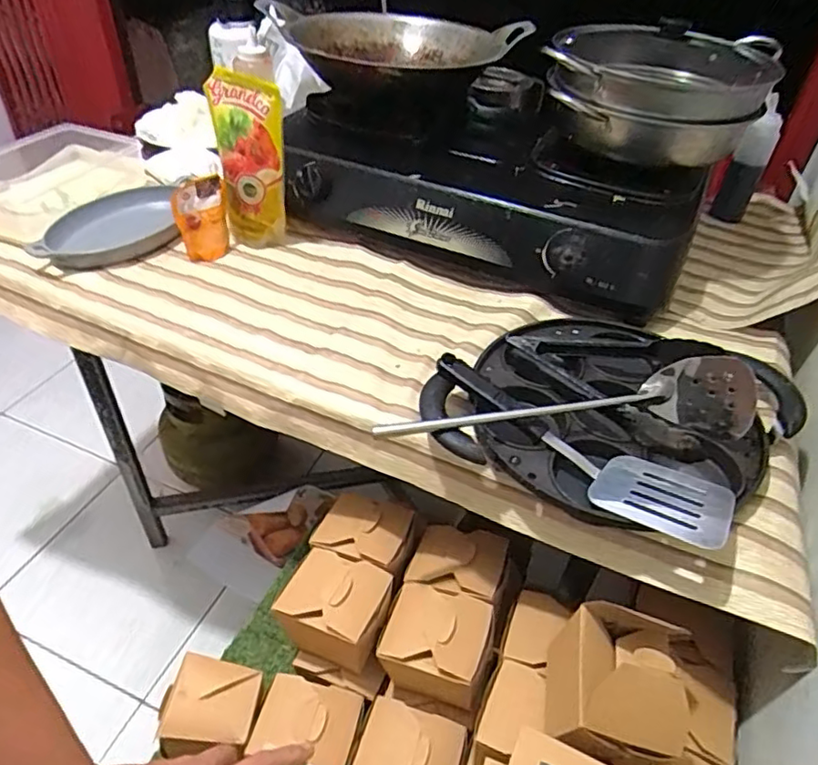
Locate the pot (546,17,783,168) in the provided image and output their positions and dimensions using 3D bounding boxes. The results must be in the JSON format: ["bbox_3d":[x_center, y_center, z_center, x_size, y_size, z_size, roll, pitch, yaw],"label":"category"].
[{"bbox_3d":[0.308,-0.364,0.767,0.264,0.109,0.278,16,43,13],"label":"pot"}]

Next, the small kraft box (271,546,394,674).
[{"bbox_3d":[-0.079,0.242,0.649,0.108,0.097,0.081,17,43,14],"label":"small kraft box"}]

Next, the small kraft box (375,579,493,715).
[{"bbox_3d":[0.026,0.270,0.619,0.102,0.092,0.092,16,43,13],"label":"small kraft box"}]

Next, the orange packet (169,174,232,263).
[{"bbox_3d":[-0.266,-0.208,0.784,0.064,0.091,0.048,-8,43,-14],"label":"orange packet"}]

